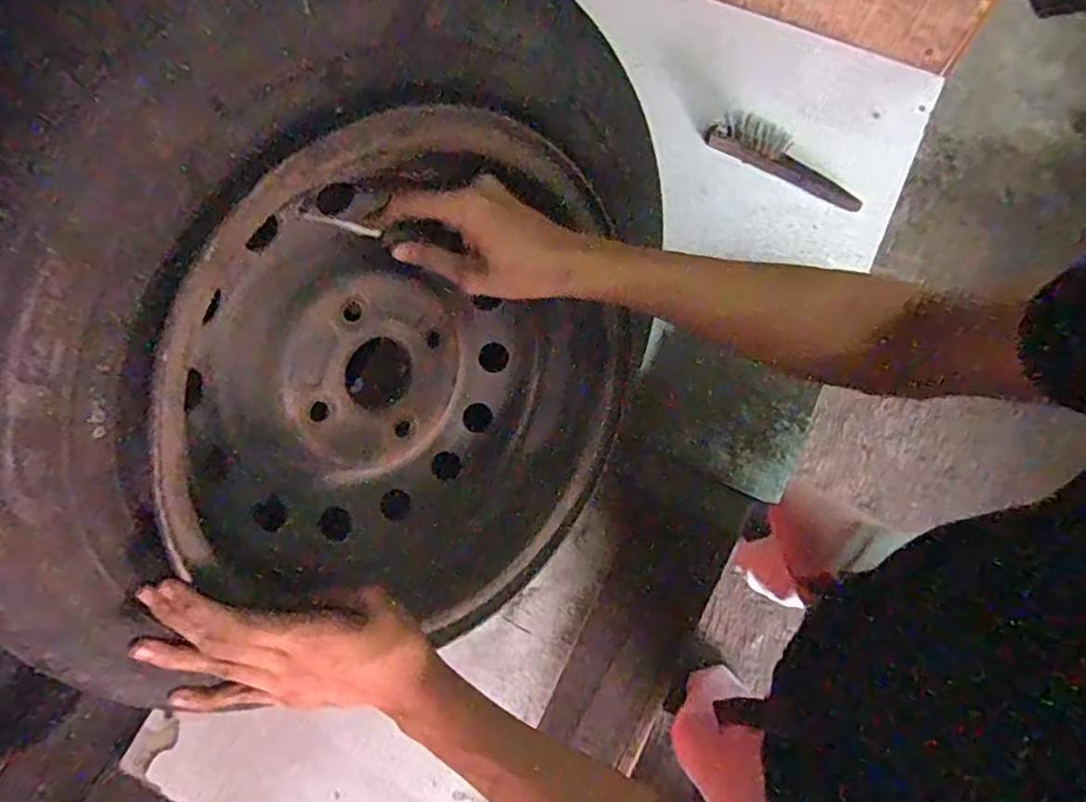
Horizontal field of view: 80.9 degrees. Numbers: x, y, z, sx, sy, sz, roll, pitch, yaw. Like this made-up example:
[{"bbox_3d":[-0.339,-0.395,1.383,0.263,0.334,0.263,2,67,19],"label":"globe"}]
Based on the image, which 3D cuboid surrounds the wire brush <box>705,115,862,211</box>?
[{"bbox_3d":[0.307,-0.305,0.795,0.207,0.035,0.041,27,75,12],"label":"wire brush"}]

